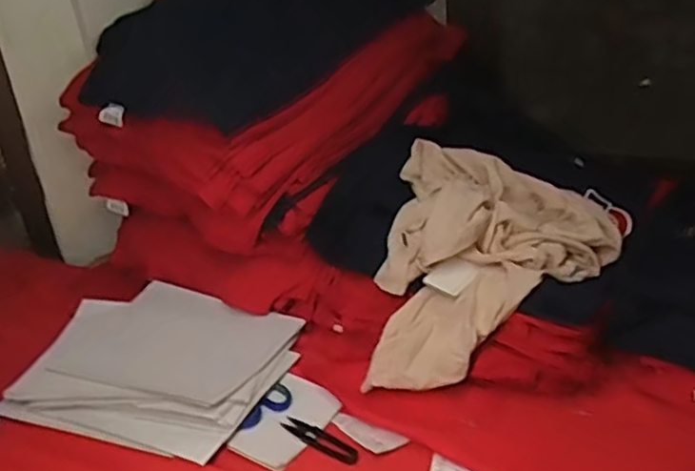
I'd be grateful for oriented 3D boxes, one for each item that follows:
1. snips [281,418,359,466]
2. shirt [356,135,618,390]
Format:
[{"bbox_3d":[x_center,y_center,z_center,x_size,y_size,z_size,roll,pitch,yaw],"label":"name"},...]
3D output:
[{"bbox_3d":[-0.029,0.219,0.717,0.101,0.006,0.026,16,32,35],"label":"snips"},{"bbox_3d":[0.190,0.038,0.836,0.281,0.193,0.308,1,25,16],"label":"shirt"}]

